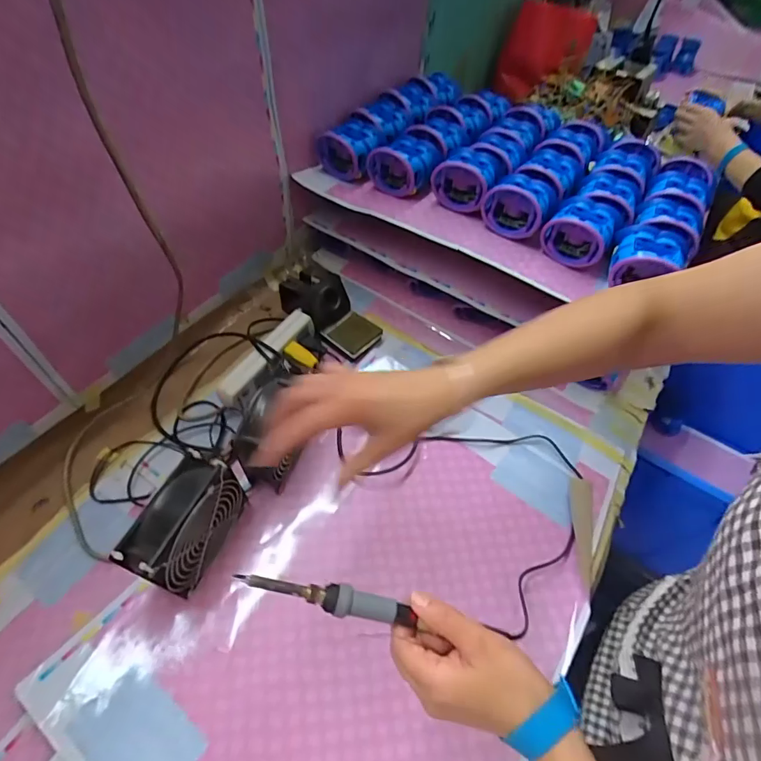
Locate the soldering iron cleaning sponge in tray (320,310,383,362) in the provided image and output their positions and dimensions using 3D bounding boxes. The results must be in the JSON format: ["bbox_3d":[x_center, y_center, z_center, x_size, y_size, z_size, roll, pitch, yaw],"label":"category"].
[{"bbox_3d":[-0.042,-0.070,0.673,0.072,0.026,0.073,35,60,21],"label":"soldering iron cleaning sponge in tray"}]

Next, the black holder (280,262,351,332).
[{"bbox_3d":[-0.097,-0.134,0.682,0.092,0.060,0.085,1,54,-2],"label":"black holder"}]

